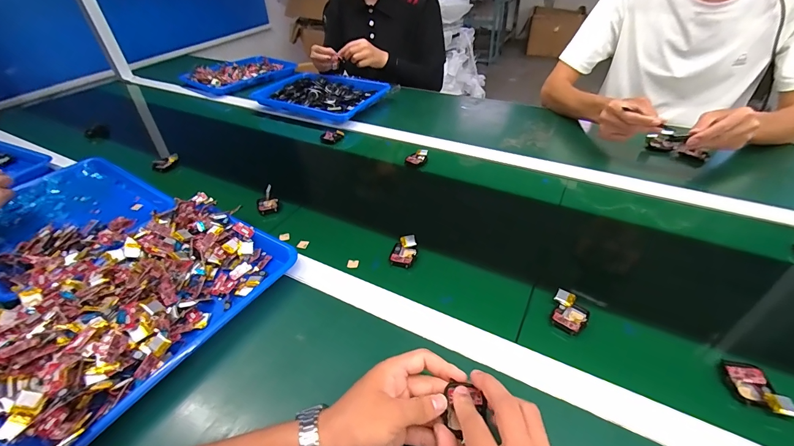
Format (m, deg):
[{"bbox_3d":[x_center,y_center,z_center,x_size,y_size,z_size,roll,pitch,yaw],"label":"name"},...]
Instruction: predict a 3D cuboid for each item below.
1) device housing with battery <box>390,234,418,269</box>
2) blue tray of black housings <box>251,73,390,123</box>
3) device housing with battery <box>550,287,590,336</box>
[{"bbox_3d":[0.012,0.042,0.531,0.036,0.019,0.054,6,41,10],"label":"device housing with battery"},{"bbox_3d":[-0.209,-0.368,0.992,0.342,0.036,0.241,17,44,21],"label":"blue tray of black housings"},{"bbox_3d":[0.211,0.112,0.438,0.042,0.021,0.049,26,48,29],"label":"device housing with battery"}]

